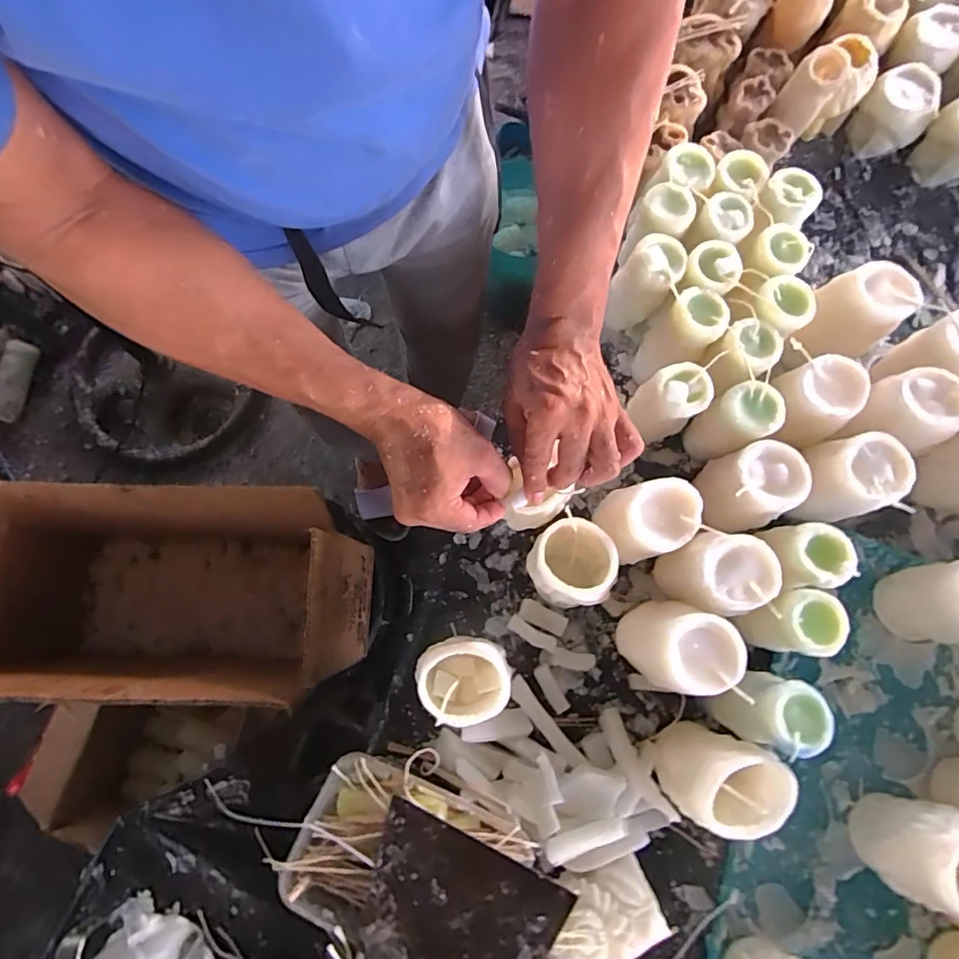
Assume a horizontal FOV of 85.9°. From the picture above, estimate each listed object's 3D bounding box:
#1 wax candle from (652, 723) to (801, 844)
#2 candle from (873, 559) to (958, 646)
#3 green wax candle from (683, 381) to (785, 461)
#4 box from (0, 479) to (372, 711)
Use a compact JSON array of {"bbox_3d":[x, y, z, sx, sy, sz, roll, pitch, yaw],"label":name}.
[{"bbox_3d":[0.195,0.239,0.422,0.080,0.090,0.067,9,76,2],"label":"wax candle"},{"bbox_3d":[0.417,0.109,0.453,0.066,0.098,0.070,2,76,0],"label":"candle"},{"bbox_3d":[0.240,-0.051,0.498,0.048,0.103,0.050,0,76,0],"label":"green wax candle"},{"bbox_3d":[-0.409,0.151,0.696,0.457,0.271,0.231,1,76,0],"label":"box"}]

